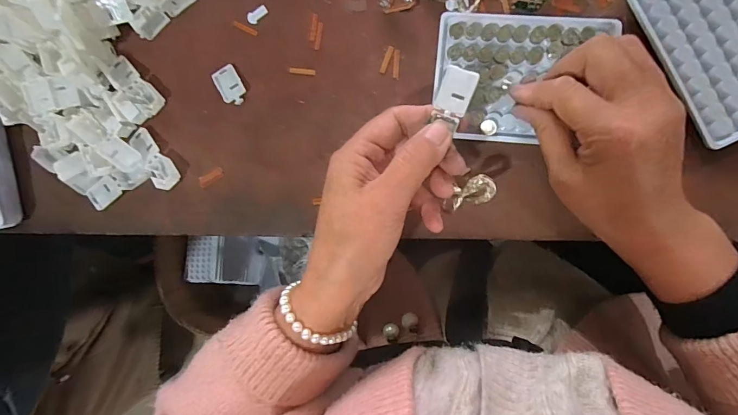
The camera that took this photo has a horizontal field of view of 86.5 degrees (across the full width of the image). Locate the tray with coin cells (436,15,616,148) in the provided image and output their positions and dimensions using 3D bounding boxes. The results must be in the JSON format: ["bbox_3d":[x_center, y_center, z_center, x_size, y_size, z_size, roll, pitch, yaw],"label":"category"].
[{"bbox_3d":[0.112,-0.099,0.294,0.123,0.014,0.100,5,93,7],"label":"tray with coin cells"}]

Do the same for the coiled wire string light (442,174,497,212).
[{"bbox_3d":[0.069,-0.009,0.273,0.039,0.007,0.019,-28,88,32],"label":"coiled wire string light"}]

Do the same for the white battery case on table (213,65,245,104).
[{"bbox_3d":[-0.115,-0.101,0.326,0.020,0.005,0.034,-27,88,7],"label":"white battery case on table"}]

